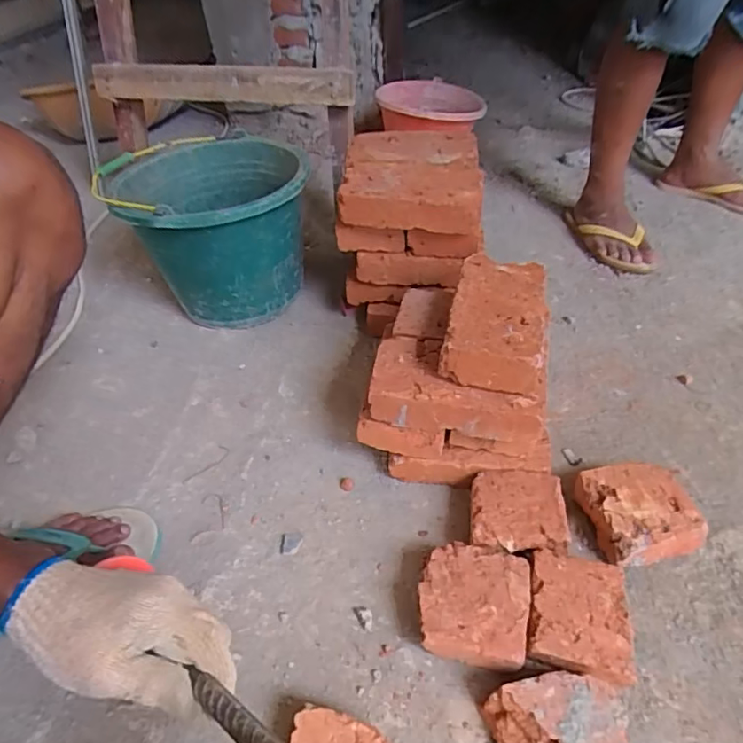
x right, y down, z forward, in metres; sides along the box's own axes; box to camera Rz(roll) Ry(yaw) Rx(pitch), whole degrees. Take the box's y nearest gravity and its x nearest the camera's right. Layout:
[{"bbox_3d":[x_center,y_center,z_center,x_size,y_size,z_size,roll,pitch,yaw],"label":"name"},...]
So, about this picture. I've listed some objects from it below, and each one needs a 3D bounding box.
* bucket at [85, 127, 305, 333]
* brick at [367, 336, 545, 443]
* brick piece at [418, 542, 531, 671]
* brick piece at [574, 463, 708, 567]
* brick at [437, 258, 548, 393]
[{"bbox_3d":[-0.262,-0.235,0.919,0.309,0.252,0.299,-1,44,1],"label":"bucket"},{"bbox_3d":[0.101,0.022,0.635,0.198,0.052,0.099,10,45,13],"label":"brick"},{"bbox_3d":[0.103,0.244,0.553,0.107,0.055,0.111,-1,44,1],"label":"brick piece"},{"bbox_3d":[0.306,0.165,0.624,0.104,0.064,0.107,-1,44,1],"label":"brick piece"},{"bbox_3d":[0.152,-0.060,0.637,0.111,0.056,0.182,10,45,12],"label":"brick"}]

